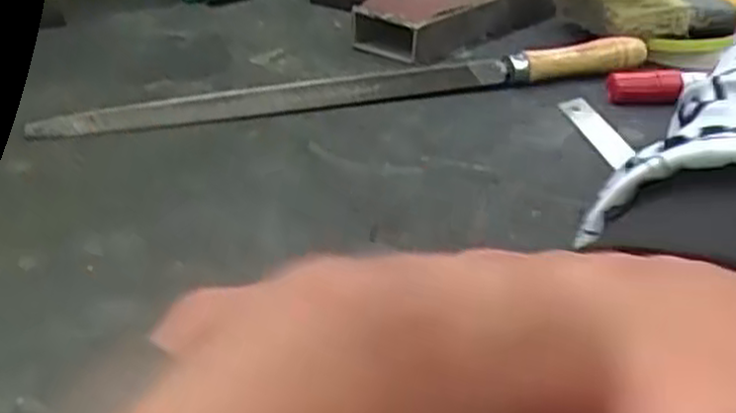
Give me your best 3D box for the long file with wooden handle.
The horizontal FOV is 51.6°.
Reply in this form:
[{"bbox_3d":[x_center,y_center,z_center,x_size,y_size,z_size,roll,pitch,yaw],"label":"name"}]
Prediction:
[{"bbox_3d":[0.006,-0.066,0.407,0.339,0.020,0.014,-9,32,-19],"label":"long file with wooden handle"}]

